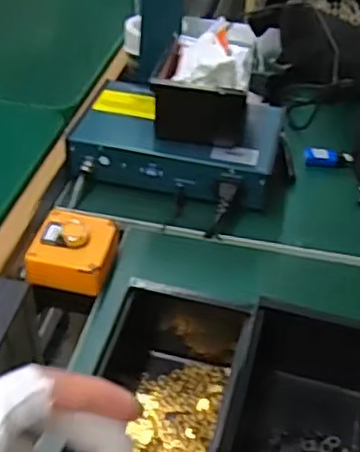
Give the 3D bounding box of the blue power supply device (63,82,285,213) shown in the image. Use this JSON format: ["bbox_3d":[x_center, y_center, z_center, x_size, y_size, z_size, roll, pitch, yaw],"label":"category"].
[{"bbox_3d":[0.003,-0.098,0.787,0.236,0.068,0.165,10,39,10],"label":"blue power supply device"}]

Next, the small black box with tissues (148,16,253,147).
[{"bbox_3d":[0.027,-0.164,0.753,0.102,0.089,0.145,5,39,4],"label":"small black box with tissues"}]

